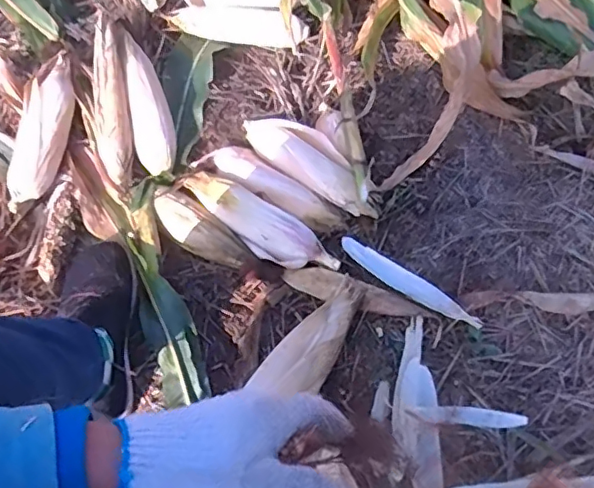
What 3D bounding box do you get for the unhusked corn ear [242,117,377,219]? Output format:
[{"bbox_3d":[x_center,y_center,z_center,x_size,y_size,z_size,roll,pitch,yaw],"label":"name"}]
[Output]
[{"bbox_3d":[0.017,-0.122,0.883,0.091,0.047,0.255,-35,72,-16],"label":"unhusked corn ear"}]

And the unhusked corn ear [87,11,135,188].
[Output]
[{"bbox_3d":[-0.291,-0.222,0.878,0.066,0.053,0.264,-8,67,-6],"label":"unhusked corn ear"}]

